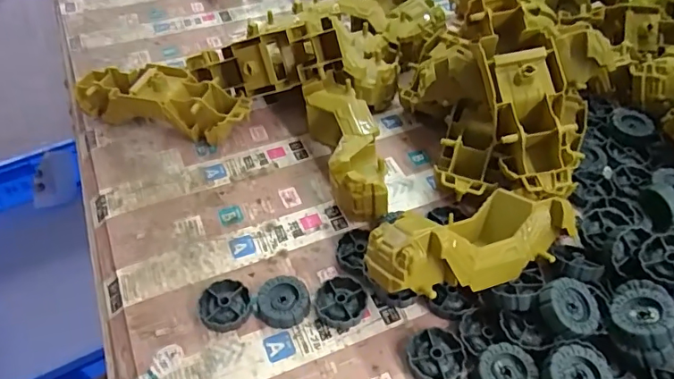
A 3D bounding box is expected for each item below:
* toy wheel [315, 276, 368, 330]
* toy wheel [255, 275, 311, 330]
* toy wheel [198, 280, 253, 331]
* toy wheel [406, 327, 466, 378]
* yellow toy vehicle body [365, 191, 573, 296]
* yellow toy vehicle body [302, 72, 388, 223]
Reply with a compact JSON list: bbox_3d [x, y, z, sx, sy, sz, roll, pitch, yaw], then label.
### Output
[{"bbox_3d":[0.003,0.085,0.378,0.038,0.012,0.038,0,48,0],"label":"toy wheel"},{"bbox_3d":[-0.040,0.084,0.378,0.038,0.012,0.039,0,48,0],"label":"toy wheel"},{"bbox_3d":[-0.084,0.087,0.377,0.037,0.011,0.038,0,48,0],"label":"toy wheel"},{"bbox_3d":[0.068,0.117,0.350,0.039,0.012,0.037,0,48,0],"label":"toy wheel"},{"bbox_3d":[0.099,0.041,0.369,0.159,0.071,0.061,-19,51,-17],"label":"yellow toy vehicle body"},{"bbox_3d":[0.007,-0.040,0.460,0.048,0.062,0.154,-12,49,-11],"label":"yellow toy vehicle body"}]

